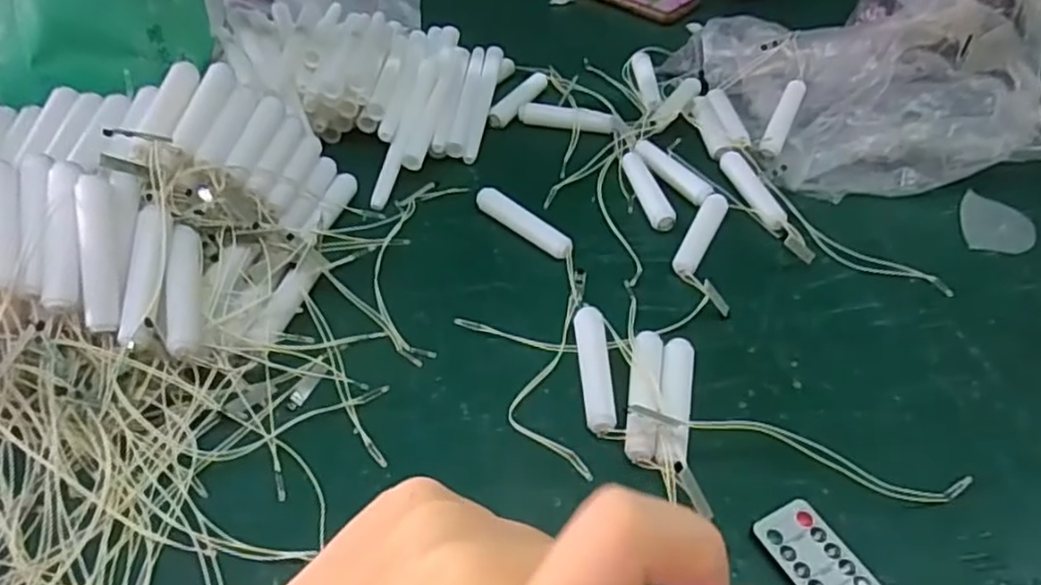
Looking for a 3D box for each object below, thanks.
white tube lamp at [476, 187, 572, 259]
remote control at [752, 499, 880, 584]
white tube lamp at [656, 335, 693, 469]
[{"bbox_3d":[0.003,-0.052,0.532,0.091,0.015,0.019,34,52,27],"label":"white tube lamp"},{"bbox_3d":[0.157,0.145,0.351,0.038,0.006,0.084,-18,48,-20],"label":"remote control"},{"bbox_3d":[0.092,0.065,0.415,0.020,0.021,0.096,10,45,7],"label":"white tube lamp"}]

